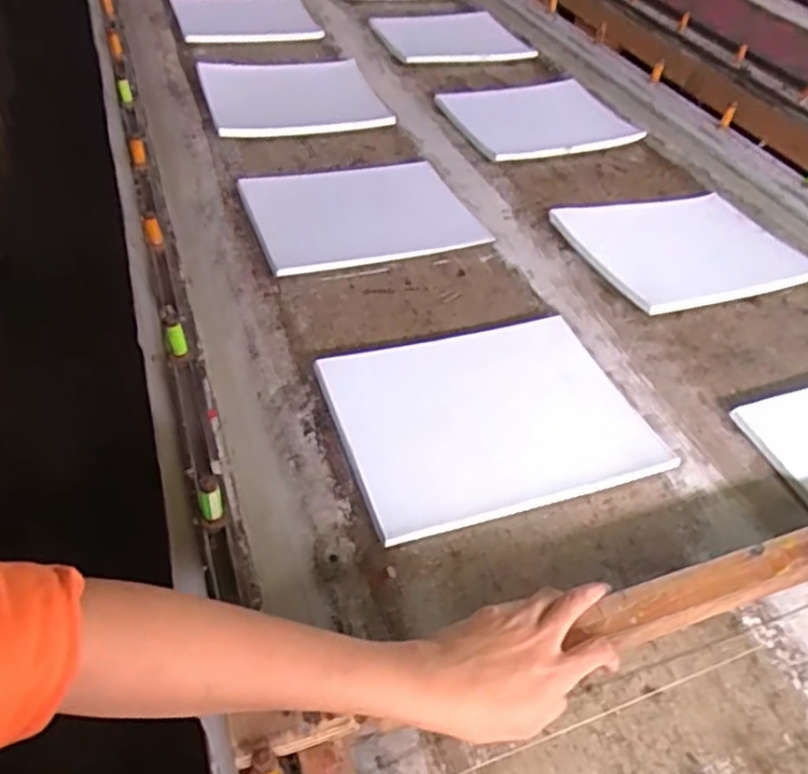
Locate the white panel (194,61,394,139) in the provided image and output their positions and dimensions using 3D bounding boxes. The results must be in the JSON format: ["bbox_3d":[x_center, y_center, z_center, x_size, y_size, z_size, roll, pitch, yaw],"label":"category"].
[{"bbox_3d":[-0.190,-0.488,1.117,0.275,0.035,0.256,-14,48,-19],"label":"white panel"}]

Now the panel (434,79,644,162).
[{"bbox_3d":[0.215,-0.470,1.140,0.294,0.013,0.277,-12,47,-17],"label":"panel"}]

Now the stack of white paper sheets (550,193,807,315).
[{"bbox_3d":[0.362,-0.180,0.866,0.277,0.022,0.209,-12,47,-17],"label":"stack of white paper sheets"}]

